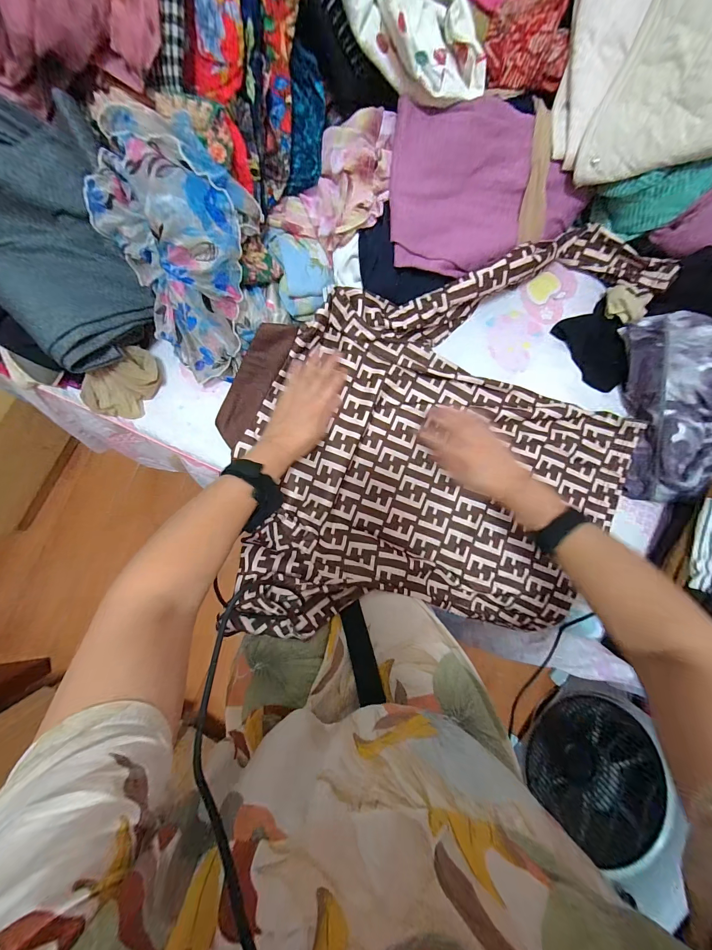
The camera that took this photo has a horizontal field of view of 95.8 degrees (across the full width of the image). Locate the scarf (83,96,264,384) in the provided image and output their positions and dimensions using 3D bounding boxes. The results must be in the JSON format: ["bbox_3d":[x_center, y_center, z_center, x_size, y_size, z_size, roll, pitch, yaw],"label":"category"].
[{"bbox_3d":[-0.231,-0.281,0.422,0.168,0.146,0.237,17,87,0],"label":"scarf"}]

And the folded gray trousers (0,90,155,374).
[{"bbox_3d":[-0.418,-0.334,0.410,0.366,0.103,0.249,43,87,1],"label":"folded gray trousers"}]

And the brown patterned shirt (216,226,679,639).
[{"bbox_3d":[0.125,-0.067,0.478,0.617,0.101,0.576,0,87,-1],"label":"brown patterned shirt"}]

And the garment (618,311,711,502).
[{"bbox_3d":[0.526,-0.104,0.479,0.204,0.101,0.277,-2,87,-1],"label":"garment"}]

